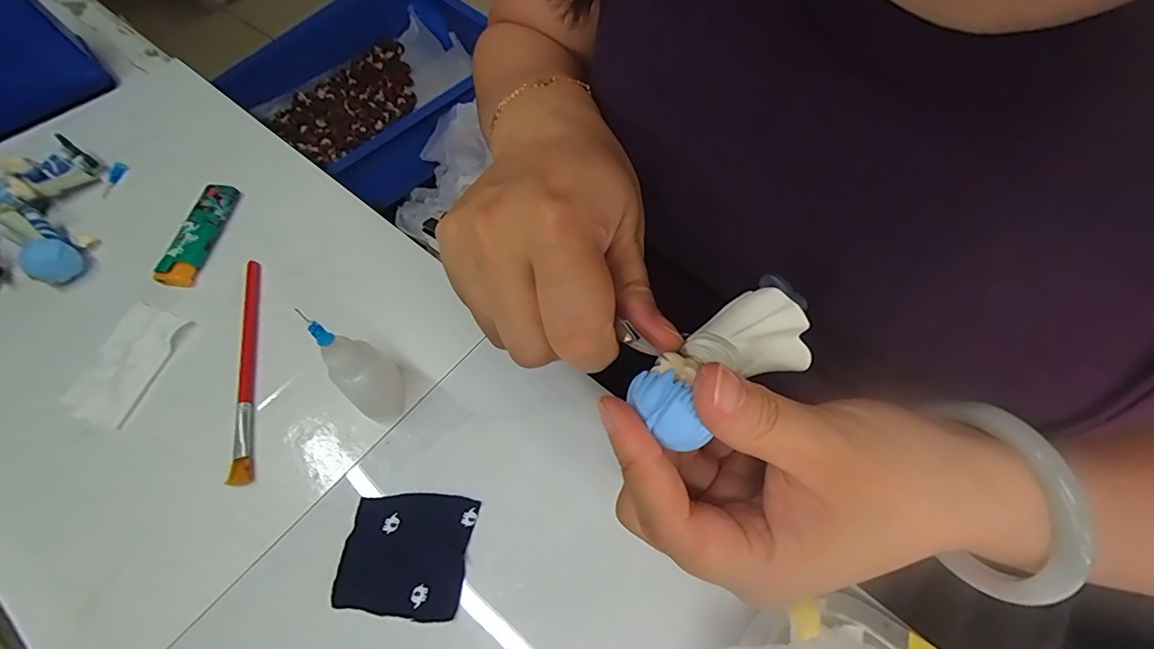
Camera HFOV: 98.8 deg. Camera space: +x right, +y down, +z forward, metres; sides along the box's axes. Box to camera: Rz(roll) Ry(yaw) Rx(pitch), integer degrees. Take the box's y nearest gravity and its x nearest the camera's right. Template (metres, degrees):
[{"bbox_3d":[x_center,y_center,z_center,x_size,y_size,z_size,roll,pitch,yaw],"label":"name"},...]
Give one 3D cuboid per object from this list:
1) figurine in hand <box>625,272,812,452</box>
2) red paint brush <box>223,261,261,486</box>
[{"bbox_3d":[0.043,0.012,0.145,0.056,0.020,0.026,-35,63,-11],"label":"figurine in hand"},{"bbox_3d":[-0.195,0.021,0.292,0.011,0.012,0.144,-12,63,-5],"label":"red paint brush"}]

